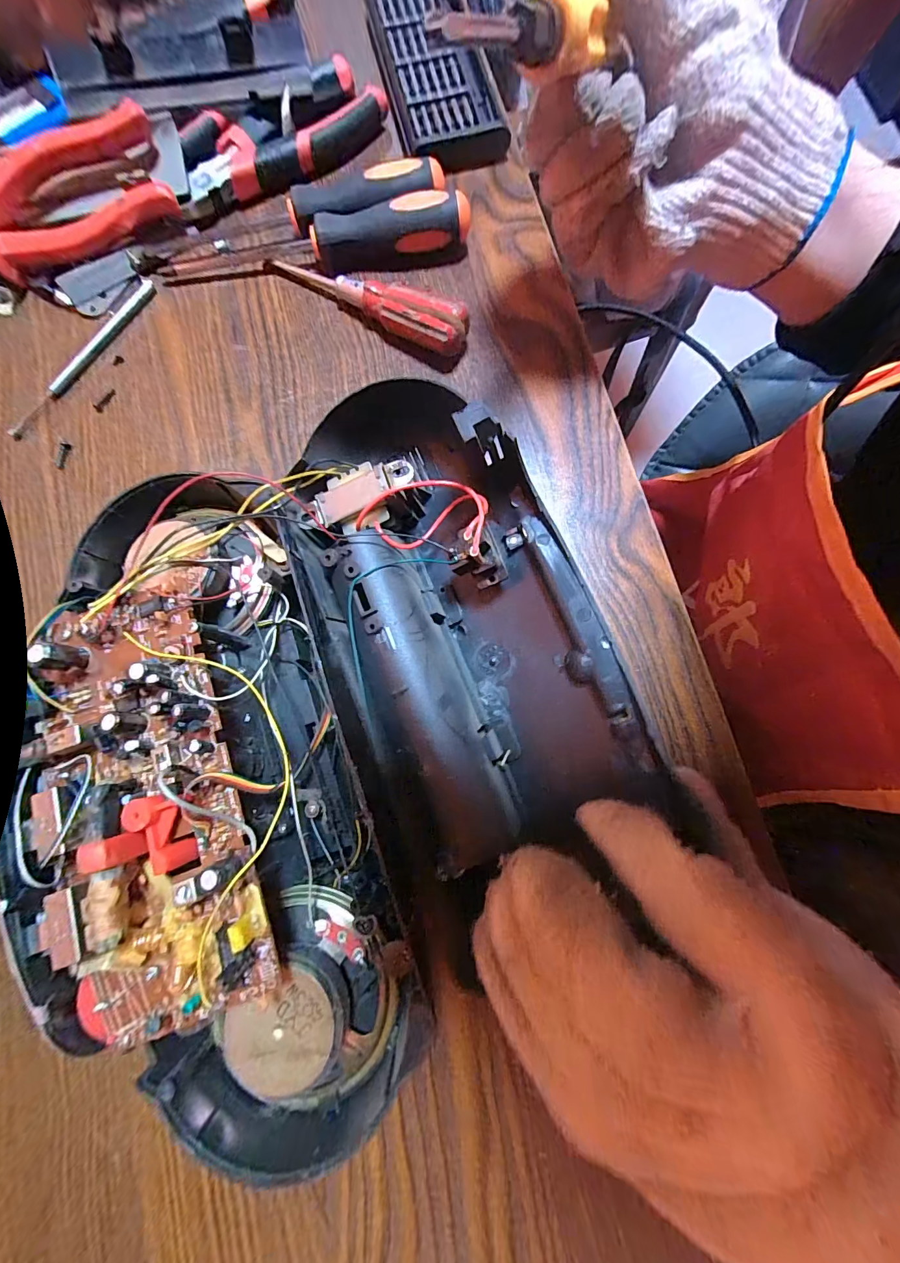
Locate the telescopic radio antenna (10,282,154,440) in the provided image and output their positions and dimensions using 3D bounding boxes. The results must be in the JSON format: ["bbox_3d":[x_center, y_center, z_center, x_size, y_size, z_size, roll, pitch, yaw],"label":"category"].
[{"bbox_3d":[-0.222,-0.166,0.254,0.009,0.007,0.125,36,81,6],"label":"telescopic radio antenna"}]

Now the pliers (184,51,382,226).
[{"bbox_3d":[-0.115,-0.323,0.279,0.151,0.026,0.050,-38,82,-7],"label":"pliers"}]

